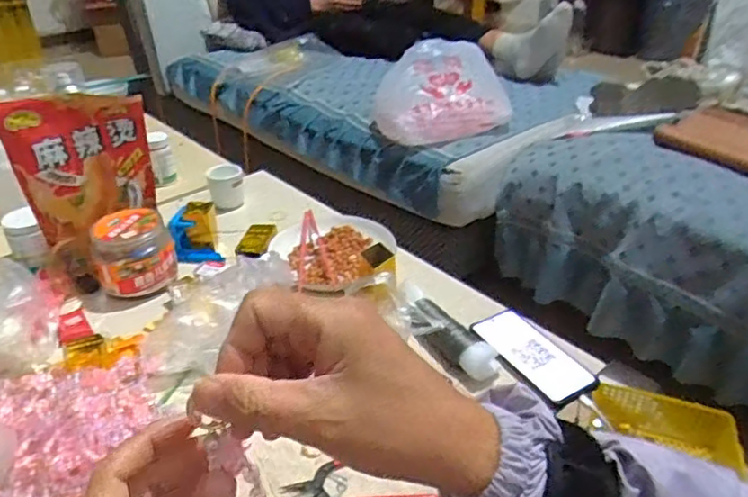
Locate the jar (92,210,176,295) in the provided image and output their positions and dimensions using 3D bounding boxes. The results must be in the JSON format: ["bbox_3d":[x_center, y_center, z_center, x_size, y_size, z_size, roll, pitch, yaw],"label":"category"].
[{"bbox_3d":[-0.355,0.007,0.853,0.110,0.095,0.092,-16,35,-21],"label":"jar"}]

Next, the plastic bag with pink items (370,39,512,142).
[{"bbox_3d":[0.172,-0.408,1.475,0.334,0.161,0.257,-5,33,-4],"label":"plastic bag with pink items"}]

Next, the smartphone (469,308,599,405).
[{"bbox_3d":[0.197,0.129,0.715,0.081,0.010,0.163,-20,37,-26],"label":"smartphone"}]

